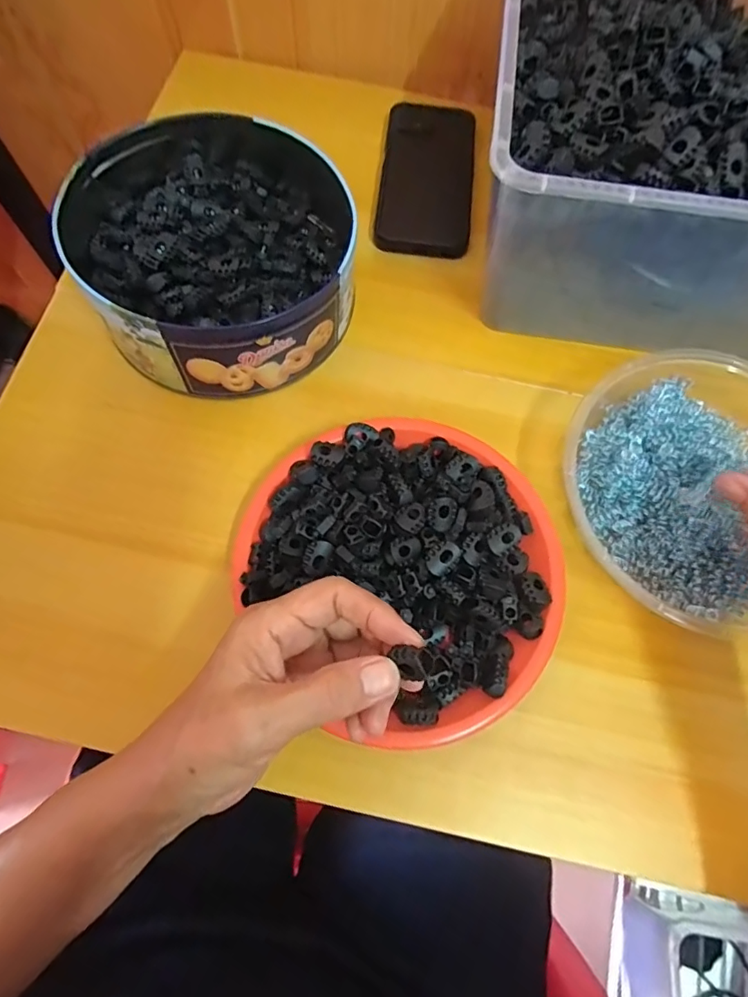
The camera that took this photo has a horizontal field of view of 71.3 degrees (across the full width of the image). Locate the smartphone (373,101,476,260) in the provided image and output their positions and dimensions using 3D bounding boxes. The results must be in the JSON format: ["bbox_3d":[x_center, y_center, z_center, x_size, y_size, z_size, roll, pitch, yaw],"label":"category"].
[{"bbox_3d":[0.045,-0.280,0.450,0.077,0.014,0.156,5,71,-1],"label":"smartphone"}]

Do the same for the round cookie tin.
[{"bbox_3d":[-0.113,-0.188,0.382,0.189,0.073,0.222,-14,72,-7],"label":"round cookie tin"}]

